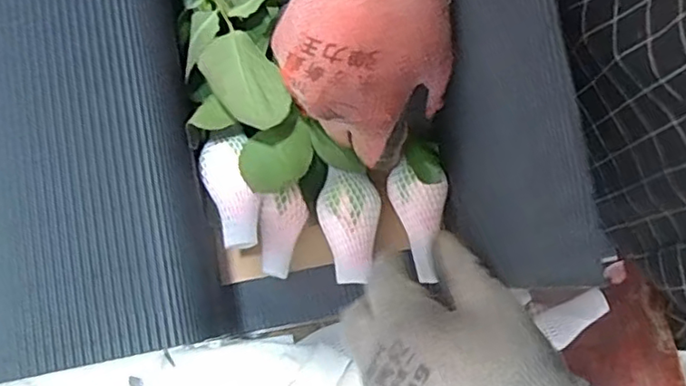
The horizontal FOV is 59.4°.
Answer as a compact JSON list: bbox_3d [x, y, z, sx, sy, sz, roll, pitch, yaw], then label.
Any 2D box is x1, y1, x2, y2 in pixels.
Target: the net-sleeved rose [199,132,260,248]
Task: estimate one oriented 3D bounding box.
[{"bbox_3d":[-0.060,0.000,0.330,0.026,0.024,0.060,-12,78,-1],"label":"net-sleeved rose"}]

